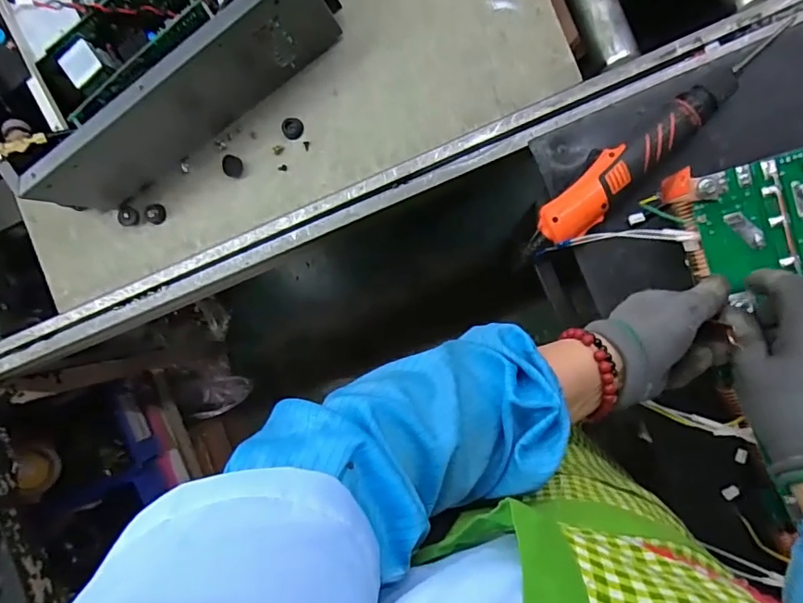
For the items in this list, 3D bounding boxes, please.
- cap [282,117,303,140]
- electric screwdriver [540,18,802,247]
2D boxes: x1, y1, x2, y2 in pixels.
[{"bbox_3d":[-0.129,-0.205,0.621,0.024,0.011,0.025,0,91,10],"label":"cap"},{"bbox_3d":[0.262,-0.171,0.535,0.308,0.041,0.058,-45,84,8],"label":"electric screwdriver"}]

